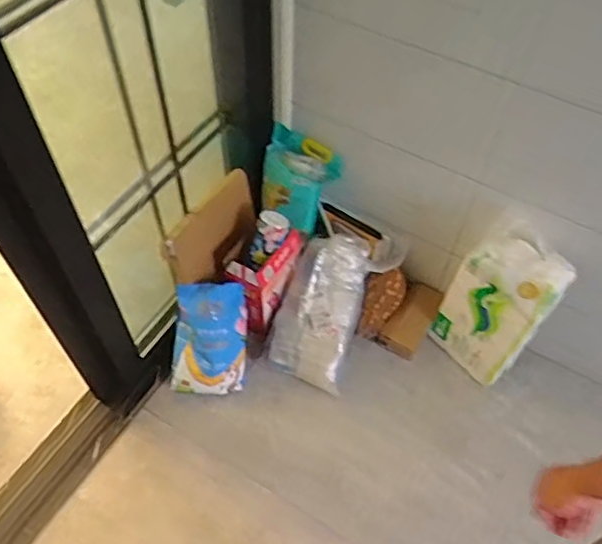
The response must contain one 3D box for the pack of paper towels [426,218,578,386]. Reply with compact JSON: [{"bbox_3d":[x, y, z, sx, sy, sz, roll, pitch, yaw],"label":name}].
[{"bbox_3d":[0.540,0.098,1.644,0.135,0.518,0.251,-36,63,-24],"label":"pack of paper towels"}]

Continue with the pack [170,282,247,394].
[{"bbox_3d":[-0.266,0.194,1.705,0.212,0.076,0.327,4,91,-3],"label":"pack"}]

